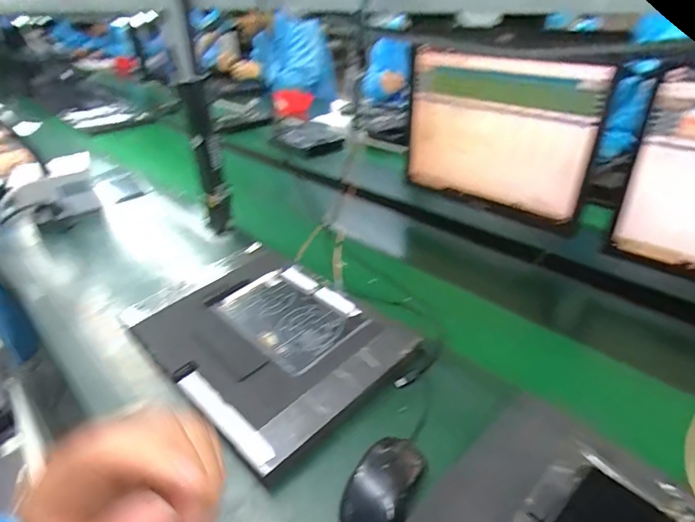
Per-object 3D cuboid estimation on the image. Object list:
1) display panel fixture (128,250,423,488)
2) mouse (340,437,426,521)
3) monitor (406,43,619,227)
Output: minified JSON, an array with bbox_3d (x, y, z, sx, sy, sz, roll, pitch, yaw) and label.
[{"bbox_3d":[-0.118,0.106,0.614,0.354,0.041,0.261,26,43,37],"label":"display panel fixture"},{"bbox_3d":[0.034,0.227,0.429,0.060,0.031,0.102,13,37,23],"label":"mouse"},{"bbox_3d":[0.264,-0.223,0.785,0.354,0.262,0.068,25,42,35],"label":"monitor"}]

